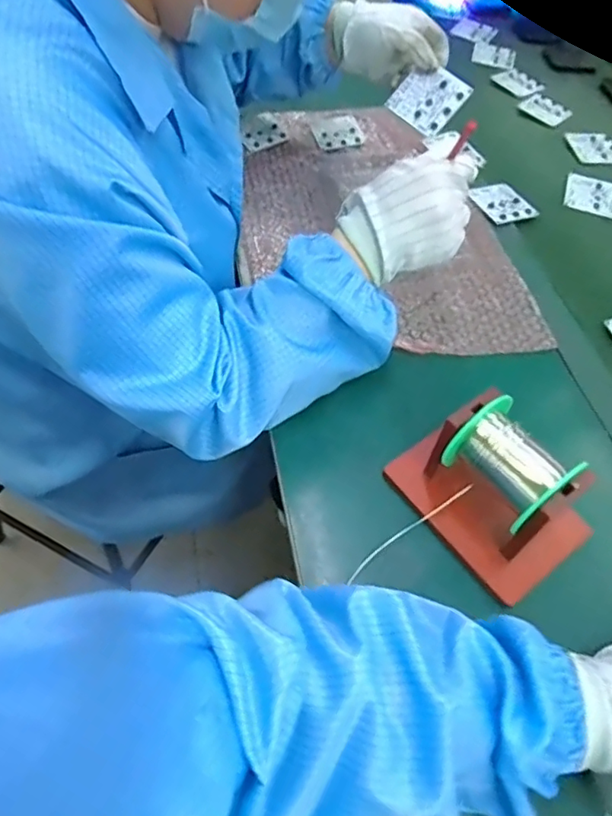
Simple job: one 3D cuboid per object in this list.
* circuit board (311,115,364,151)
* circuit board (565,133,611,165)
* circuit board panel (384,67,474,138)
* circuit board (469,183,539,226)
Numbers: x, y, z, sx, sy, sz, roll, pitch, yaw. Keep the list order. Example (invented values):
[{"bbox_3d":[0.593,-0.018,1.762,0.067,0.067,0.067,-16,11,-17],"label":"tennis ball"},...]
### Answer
[{"bbox_3d":[0.043,-0.383,0.764,0.064,0.004,0.072,-11,58,-6],"label":"circuit board"},{"bbox_3d":[0.424,-0.380,0.802,0.076,0.004,0.080,-2,54,-7],"label":"circuit board"},{"bbox_3d":[0.137,-0.347,0.615,0.068,0.005,0.071,-46,77,10],"label":"circuit board panel"},{"bbox_3d":[0.246,-0.259,0.692,0.068,0.004,0.074,-16,58,-17],"label":"circuit board"}]

